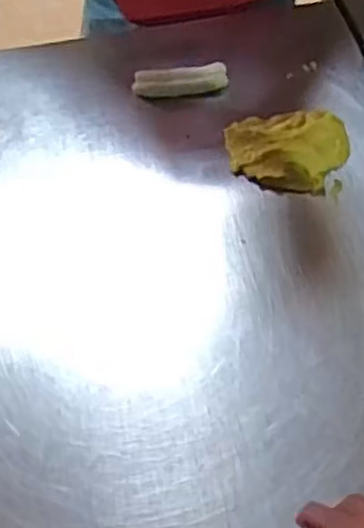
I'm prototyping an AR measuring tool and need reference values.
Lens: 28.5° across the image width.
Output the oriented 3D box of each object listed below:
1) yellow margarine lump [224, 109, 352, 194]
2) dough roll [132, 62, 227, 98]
[{"bbox_3d":[0.112,-0.132,0.786,0.125,0.031,0.107,26,60,18],"label":"yellow margarine lump"},{"bbox_3d":[-0.001,-0.217,0.853,0.110,0.024,0.042,-5,56,-2],"label":"dough roll"}]

